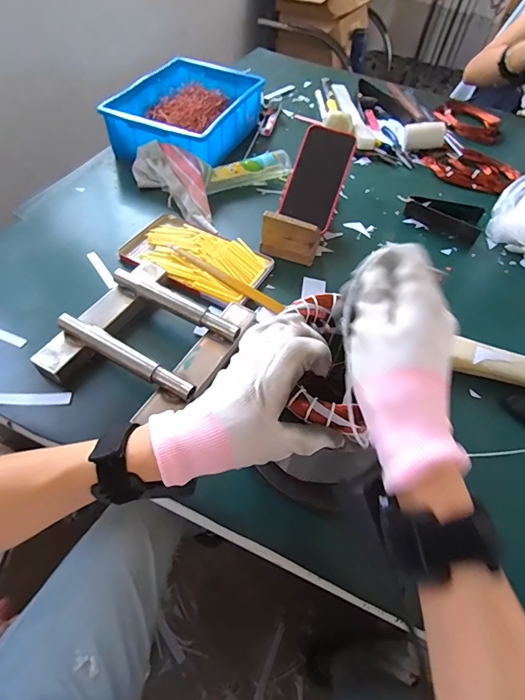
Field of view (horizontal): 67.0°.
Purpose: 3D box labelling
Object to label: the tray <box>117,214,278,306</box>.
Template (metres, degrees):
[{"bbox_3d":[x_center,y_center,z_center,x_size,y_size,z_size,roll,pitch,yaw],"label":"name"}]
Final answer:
[{"bbox_3d":[-0.094,-0.135,0.579,0.199,0.018,0.119,24,55,12],"label":"tray"}]

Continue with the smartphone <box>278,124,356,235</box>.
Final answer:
[{"bbox_3d":[0.083,-0.265,0.614,0.080,0.011,0.157,20,93,14],"label":"smartphone"}]

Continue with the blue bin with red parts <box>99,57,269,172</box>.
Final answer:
[{"bbox_3d":[-0.142,-0.444,0.751,0.204,0.082,0.295,18,54,7],"label":"blue bin with red parts"}]

